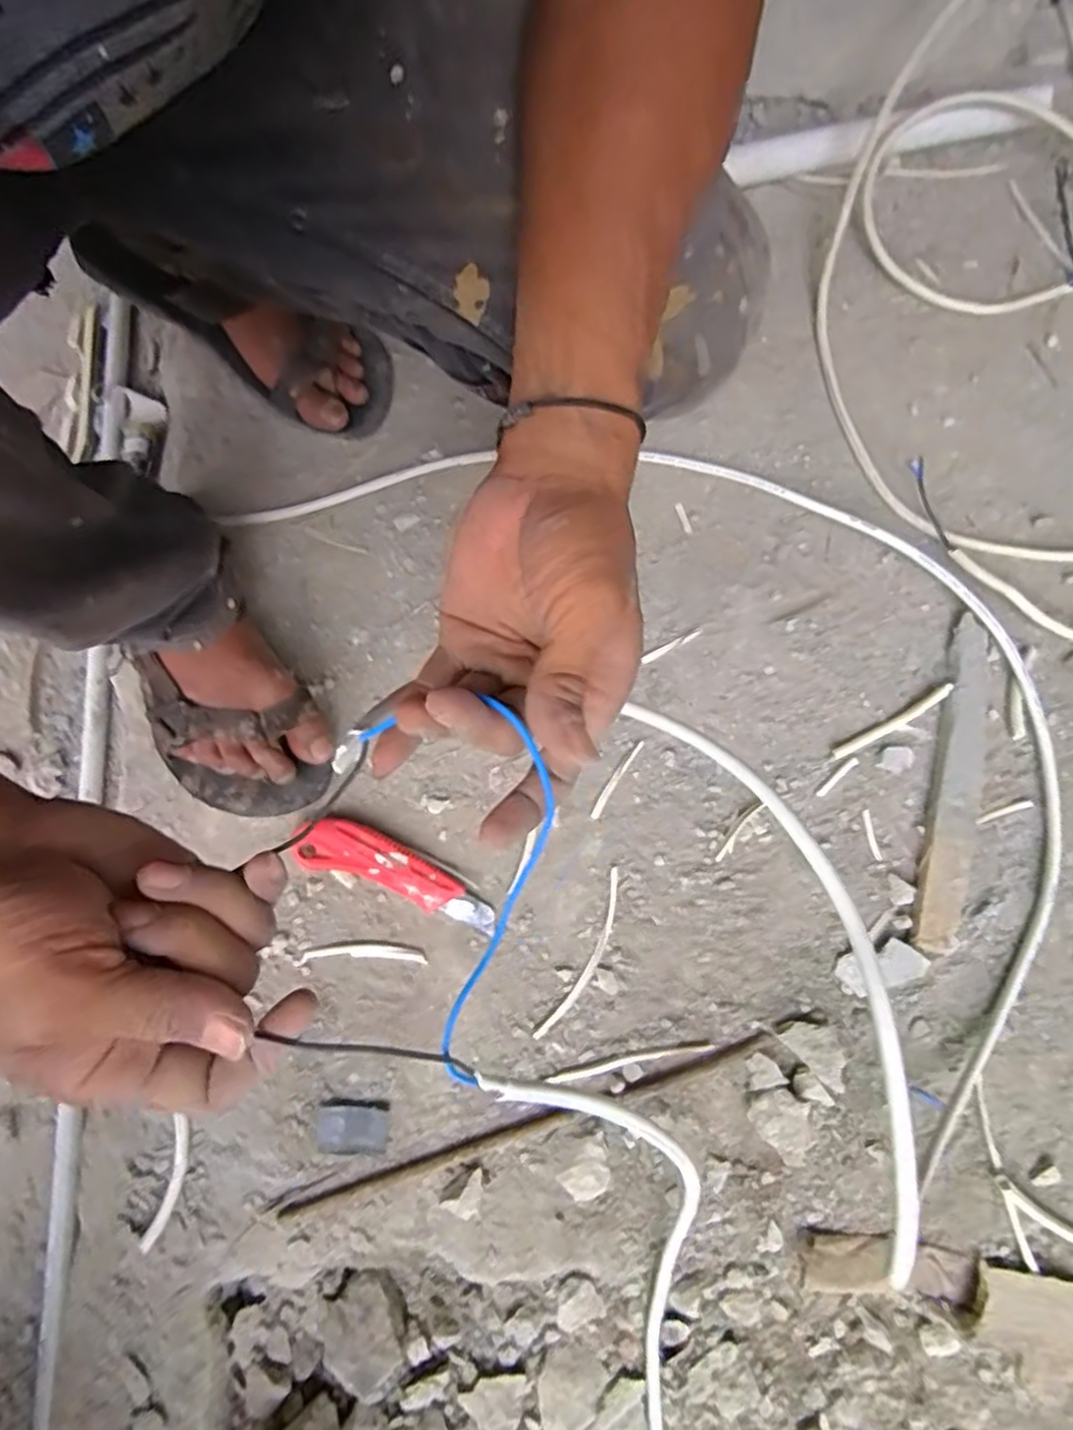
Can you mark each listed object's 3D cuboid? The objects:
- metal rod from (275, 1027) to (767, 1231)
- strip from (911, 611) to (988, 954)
[{"bbox_3d":[-0.007,0.290,0.482,0.355,0.008,0.013,-18,77,-4],"label":"metal rod"},{"bbox_3d":[0.319,0.049,0.525,0.034,0.018,0.252,16,77,4],"label":"strip"}]

